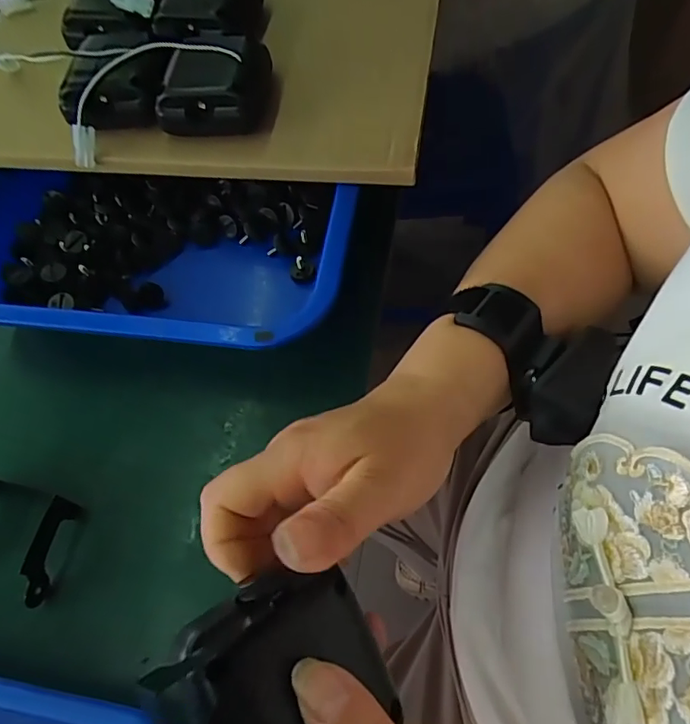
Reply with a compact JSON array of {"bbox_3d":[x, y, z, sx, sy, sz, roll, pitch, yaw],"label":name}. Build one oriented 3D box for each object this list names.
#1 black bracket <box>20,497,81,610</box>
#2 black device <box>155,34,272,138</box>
[{"bbox_3d":[-0.156,0.099,0.277,0.008,0.020,0.053,7,64,10],"label":"black bracket"},{"bbox_3d":[-0.083,-0.177,0.333,0.066,0.032,0.061,-2,63,5],"label":"black device"}]

